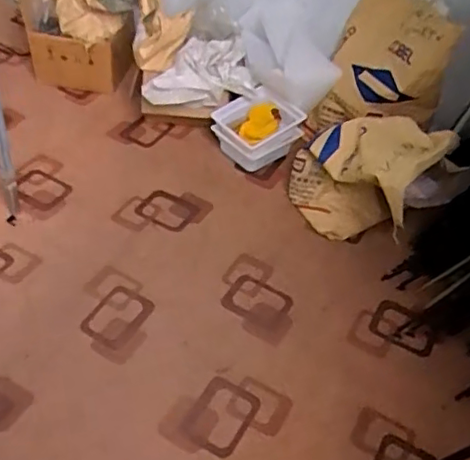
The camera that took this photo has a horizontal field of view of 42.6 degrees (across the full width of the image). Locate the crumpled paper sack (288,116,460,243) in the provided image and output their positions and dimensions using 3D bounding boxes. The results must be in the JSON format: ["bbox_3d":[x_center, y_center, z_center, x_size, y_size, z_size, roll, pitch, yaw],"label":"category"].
[{"bbox_3d":[0.402,-0.164,1.867,0.268,0.375,0.388,-29,54,-30],"label":"crumpled paper sack"}]

